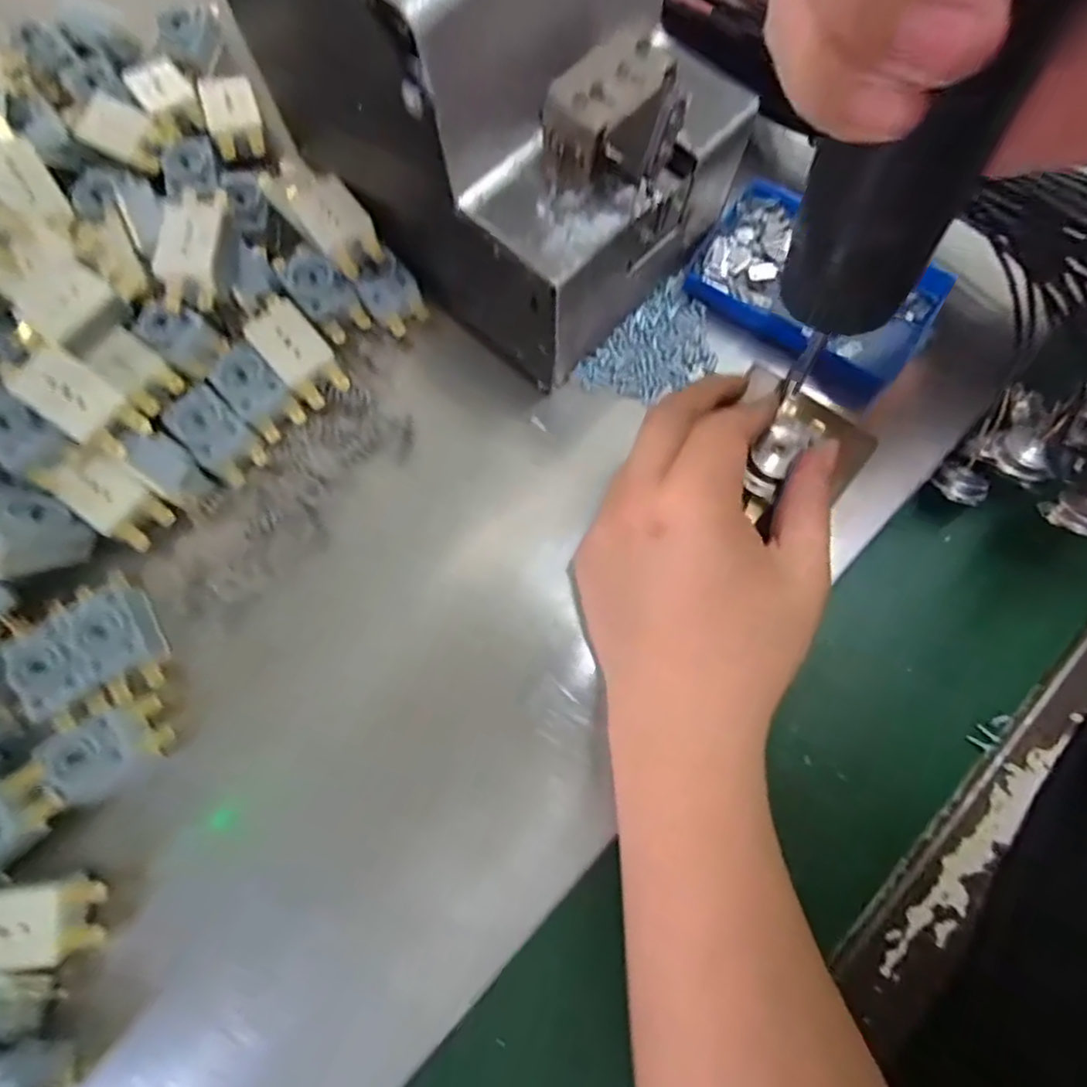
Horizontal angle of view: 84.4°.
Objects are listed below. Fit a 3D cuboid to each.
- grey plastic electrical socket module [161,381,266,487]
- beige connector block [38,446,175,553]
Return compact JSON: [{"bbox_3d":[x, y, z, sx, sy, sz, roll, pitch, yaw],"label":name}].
[{"bbox_3d":[-0.153,-0.051,0.280,0.044,0.011,0.026,44,80,10],"label":"grey plastic electrical socket module"},{"bbox_3d":[-0.195,-0.019,0.272,0.046,0.013,0.026,41,66,-15],"label":"beige connector block"}]

